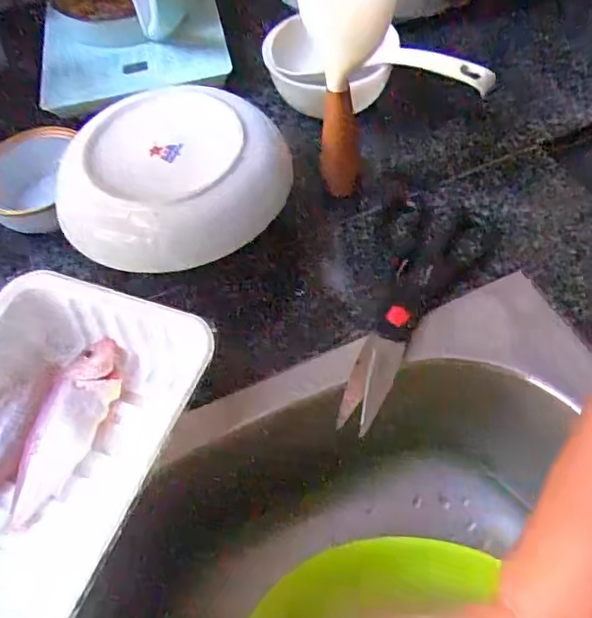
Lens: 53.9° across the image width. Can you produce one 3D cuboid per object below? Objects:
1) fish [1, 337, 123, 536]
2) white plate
[{"bbox_3d":[-0.149,0.077,0.376,0.035,0.024,0.125,17,61,13],"label":"fish"},{"bbox_3d":[-0.086,-0.097,0.419,0.156,0.041,0.135,-4,58,0],"label":"white plate"}]

